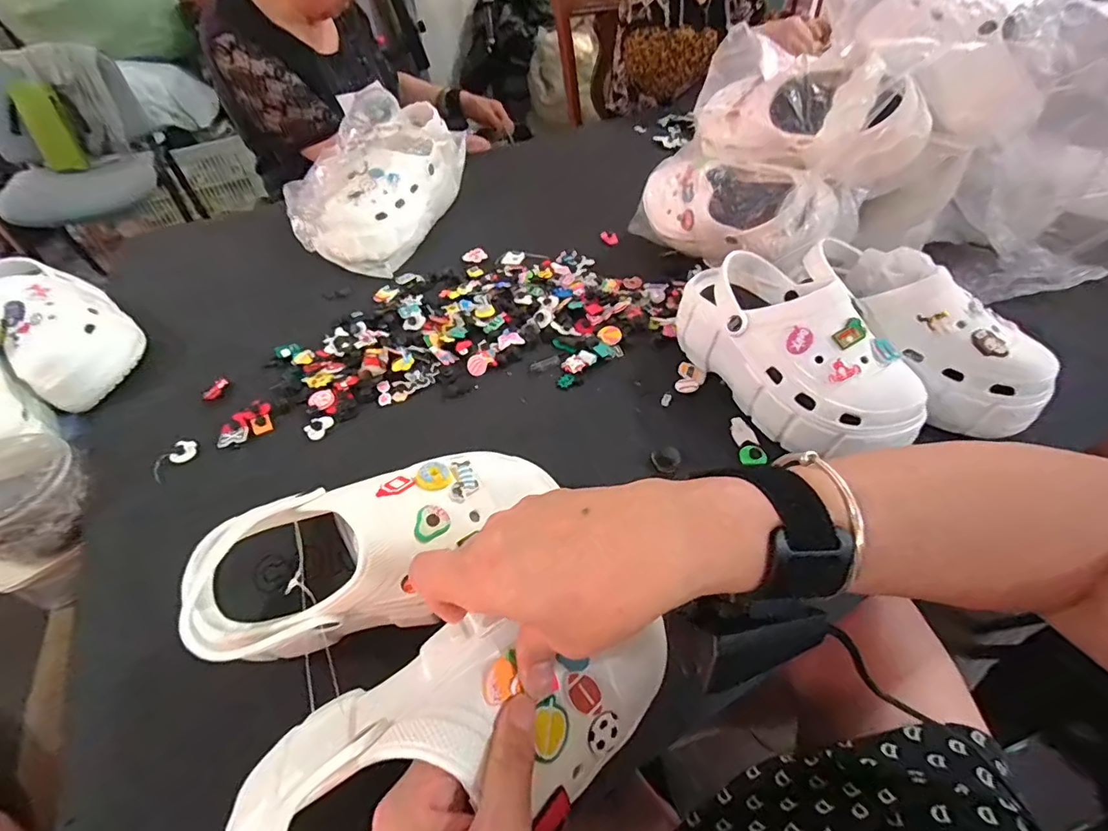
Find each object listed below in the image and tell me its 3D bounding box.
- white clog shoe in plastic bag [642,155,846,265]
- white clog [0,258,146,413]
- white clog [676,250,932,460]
[{"bbox_3d":[0.212,-0.249,0.614,0.081,0.120,0.249,-29,38,-22],"label":"white clog shoe in plastic bag"},{"bbox_3d":[-0.579,-0.110,0.593,0.218,0.090,0.116,33,57,28],"label":"white clog"},{"bbox_3d":[0.236,-0.067,0.488,0.125,0.095,0.242,-23,51,-17],"label":"white clog"}]

